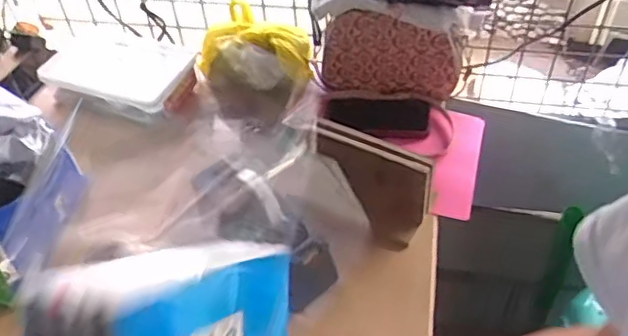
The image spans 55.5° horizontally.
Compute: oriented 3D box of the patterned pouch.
[{"bbox_3d":[0.126,-0.185,0.998,0.226,0.142,0.024,7,47,9],"label":"patterned pouch"}]

